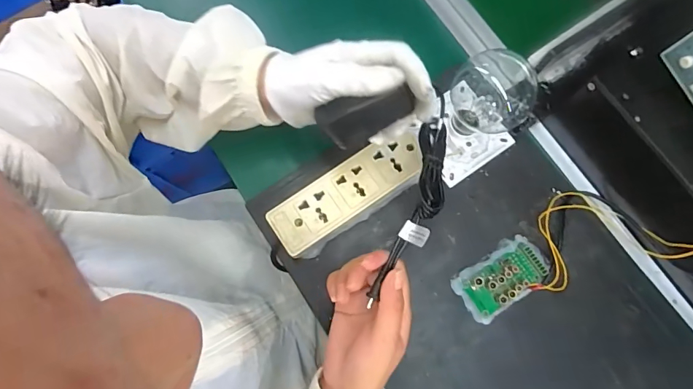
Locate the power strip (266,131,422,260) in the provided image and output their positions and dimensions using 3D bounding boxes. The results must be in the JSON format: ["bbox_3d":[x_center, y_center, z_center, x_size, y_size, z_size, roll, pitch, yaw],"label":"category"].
[{"bbox_3d":[0.003,0.000,0.415,0.164,0.032,0.056,-34,80,-7],"label":"power strip"}]

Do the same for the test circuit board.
[{"bbox_3d":[0.155,0.082,0.398,0.090,0.018,0.051,-34,80,-7],"label":"test circuit board"}]

